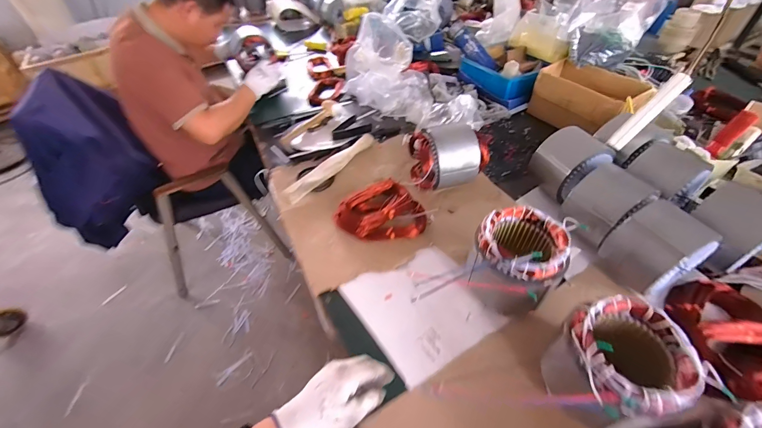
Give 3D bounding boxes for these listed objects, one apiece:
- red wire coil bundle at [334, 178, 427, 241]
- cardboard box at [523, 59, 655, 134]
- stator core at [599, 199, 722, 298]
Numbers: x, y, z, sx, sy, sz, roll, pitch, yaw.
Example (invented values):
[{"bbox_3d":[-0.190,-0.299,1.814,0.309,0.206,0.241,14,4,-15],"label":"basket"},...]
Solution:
[{"bbox_3d":[0.002,0.004,0.787,0.179,0.051,0.172,-33,54,-24],"label":"red wire coil bundle"},{"bbox_3d":[0.622,-0.340,1.000,0.134,0.146,0.306,-33,53,-23],"label":"cardboard box"},{"bbox_3d":[0.512,0.069,0.618,0.136,0.139,0.117,-21,50,-15],"label":"stator core"}]

